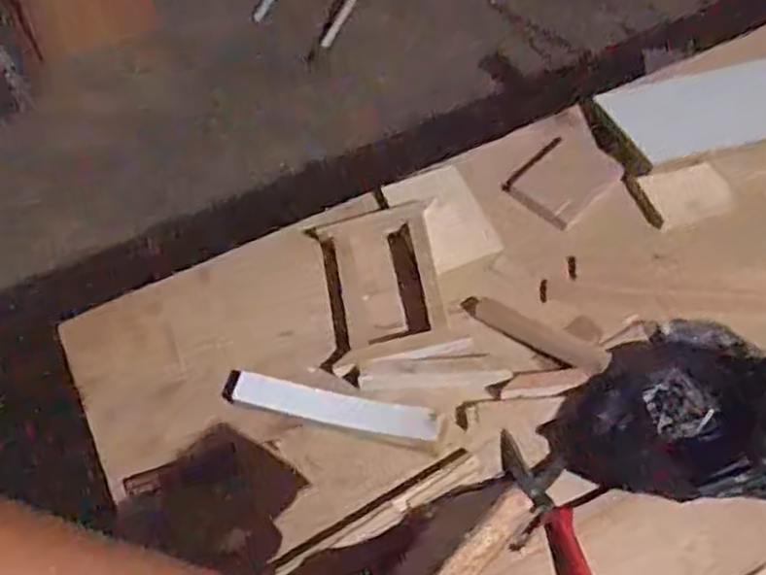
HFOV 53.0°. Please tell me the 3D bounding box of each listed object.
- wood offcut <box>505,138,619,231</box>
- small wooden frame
[{"bbox_3d":[0.204,-0.122,0.860,0.104,0.017,0.086,-38,62,-18],"label":"wood offcut"},{"bbox_3d":[0.000,-0.007,0.788,0.125,0.032,0.173,-13,58,-3],"label":"small wooden frame"}]

